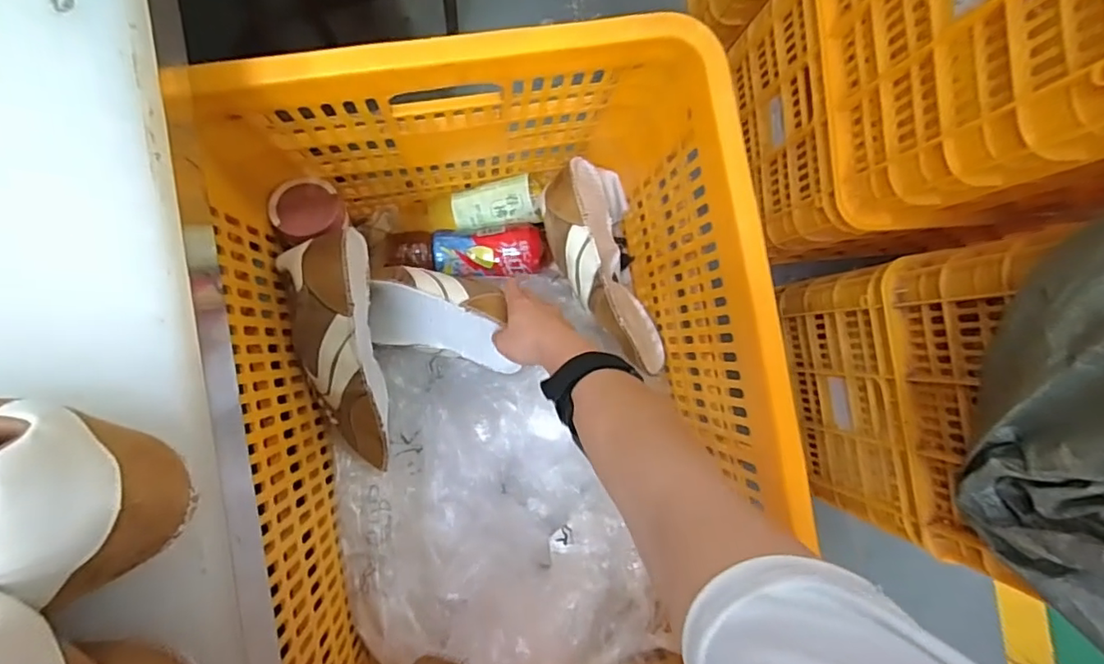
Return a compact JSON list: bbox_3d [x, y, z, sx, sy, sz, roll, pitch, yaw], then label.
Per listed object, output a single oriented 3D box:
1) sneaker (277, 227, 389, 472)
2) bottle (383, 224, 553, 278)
[{"bbox_3d":[-0.212,0.020,0.567,0.073,0.077,0.230,-9,104,-9],"label":"sneaker"},{"bbox_3d":[-0.100,-0.095,0.668,0.192,0.058,0.059,-3,89,-9],"label":"bottle"}]

